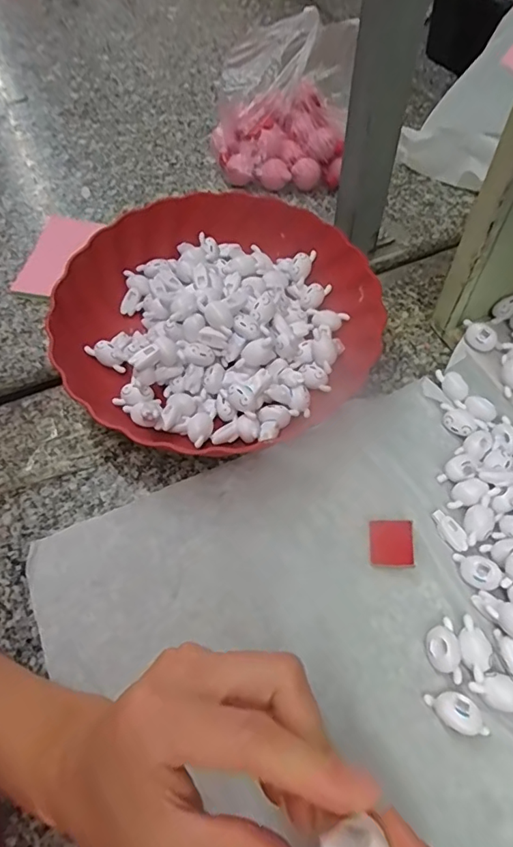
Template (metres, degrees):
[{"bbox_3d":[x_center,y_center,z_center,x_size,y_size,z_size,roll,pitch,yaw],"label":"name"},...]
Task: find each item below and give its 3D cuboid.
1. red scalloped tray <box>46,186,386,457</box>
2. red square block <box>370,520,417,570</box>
[{"bbox_3d":[-0.026,-0.086,0.406,0.233,0.054,0.227,22,62,14],"label":"red scalloped tray"},{"bbox_3d":[0.088,0.078,0.328,0.027,0.012,0.028,3,59,3],"label":"red square block"}]

